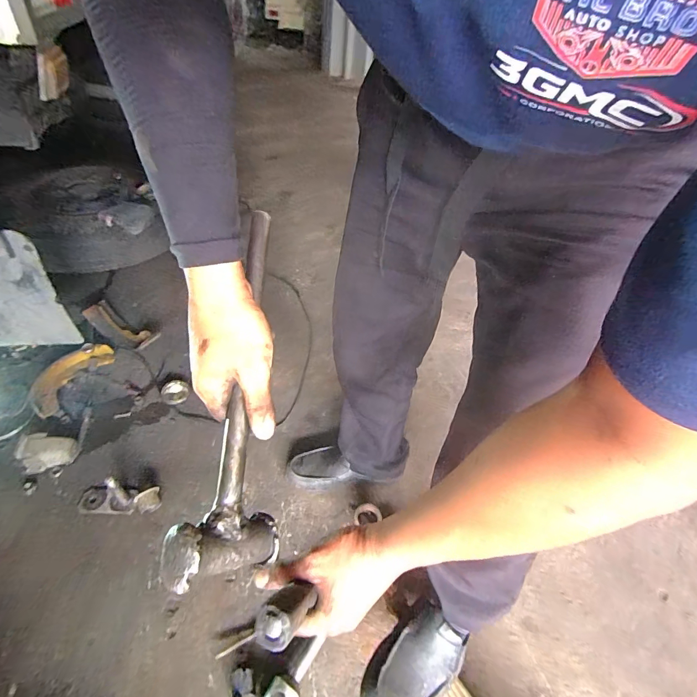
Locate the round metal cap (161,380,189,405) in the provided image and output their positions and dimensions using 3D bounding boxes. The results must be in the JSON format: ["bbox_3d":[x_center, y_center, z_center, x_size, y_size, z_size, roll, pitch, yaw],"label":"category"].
[{"bbox_3d":[-0.511,0.131,1.085,0.074,0.024,0.081,4,43,-4],"label":"round metal cap"}]

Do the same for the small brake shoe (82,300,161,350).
[{"bbox_3d":[-0.742,-0.068,1.196,0.251,0.062,0.102,22,45,15],"label":"small brake shoe"}]

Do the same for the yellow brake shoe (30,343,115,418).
[{"bbox_3d":[-0.800,0.078,1.052,0.111,0.067,0.263,12,43,4],"label":"yellow brake shoe"}]

